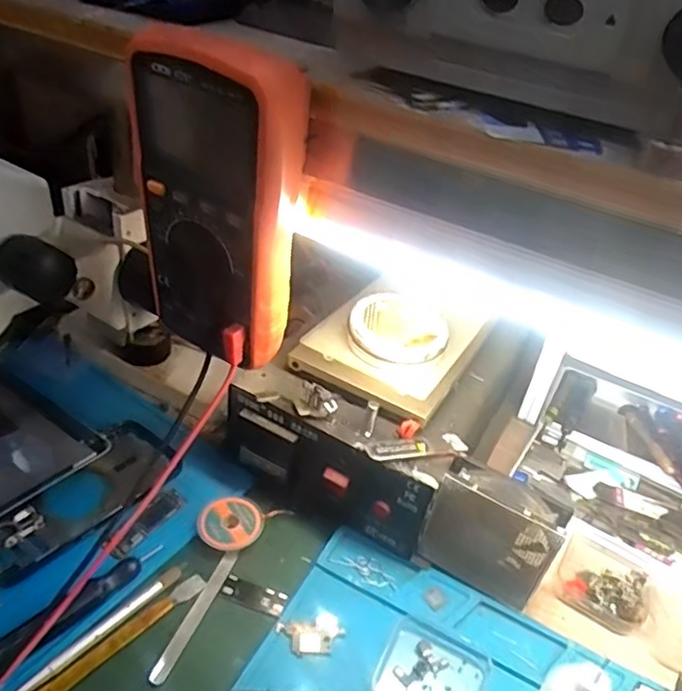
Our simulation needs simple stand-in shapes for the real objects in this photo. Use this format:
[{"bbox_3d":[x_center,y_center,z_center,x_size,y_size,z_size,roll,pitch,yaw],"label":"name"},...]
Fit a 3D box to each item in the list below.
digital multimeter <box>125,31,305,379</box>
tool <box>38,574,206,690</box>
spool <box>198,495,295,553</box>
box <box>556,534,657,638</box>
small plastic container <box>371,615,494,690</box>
[{"bbox_3d":[-0.066,-0.073,0.330,0.087,0.168,0.047,22,38,20],"label":"digital multimeter"},{"bbox_3d":[-0.133,0.177,0.367,0.011,0.005,0.121,31,42,29],"label":"tool"},{"bbox_3d":[-0.074,0.126,0.437,0.047,0.011,0.050,5,36,-3],"label":"spool"},{"bbox_3d":[0.188,0.166,0.433,0.059,0.017,0.059,25,39,23],"label":"box"},{"bbox_3d":[0.056,0.202,0.368,0.063,0.013,0.066,20,38,17],"label":"small plastic container"}]

